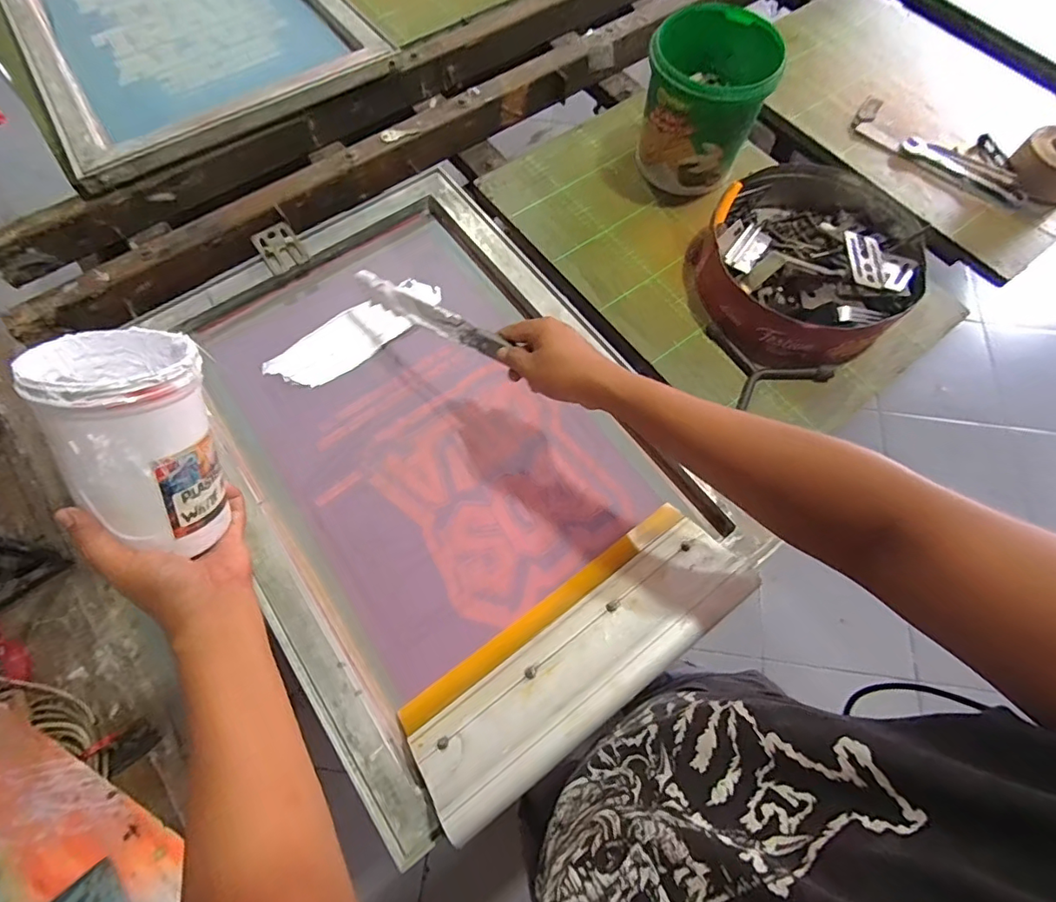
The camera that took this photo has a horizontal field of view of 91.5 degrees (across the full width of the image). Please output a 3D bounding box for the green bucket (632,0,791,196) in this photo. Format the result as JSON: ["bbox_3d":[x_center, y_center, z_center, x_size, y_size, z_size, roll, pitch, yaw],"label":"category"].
[{"bbox_3d":[0.240,-0.480,0.722,0.159,0.166,0.151,17,69,6],"label":"green bucket"}]

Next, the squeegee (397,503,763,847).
[{"bbox_3d":[0.051,0.195,0.497,0.348,0.032,0.124,-35,45,-14],"label":"squeegee"}]

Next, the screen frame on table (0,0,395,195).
[{"bbox_3d":[-0.597,-0.744,0.868,0.465,0.033,0.740,-32,67,-12],"label":"screen frame on table"}]

